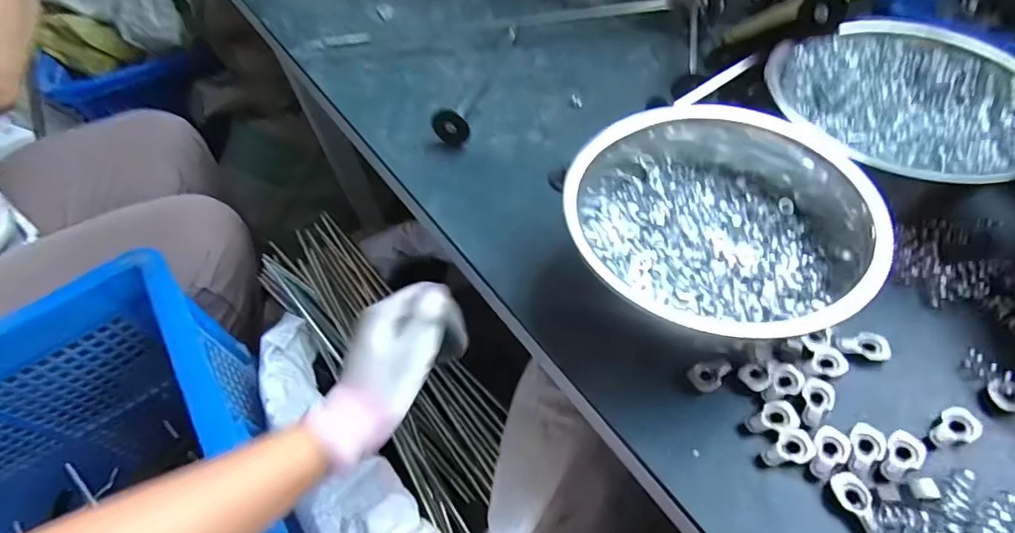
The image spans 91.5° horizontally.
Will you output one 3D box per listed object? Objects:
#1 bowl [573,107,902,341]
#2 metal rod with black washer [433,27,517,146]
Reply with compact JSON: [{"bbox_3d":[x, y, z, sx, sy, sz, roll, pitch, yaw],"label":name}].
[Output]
[{"bbox_3d":[0.139,-0.042,0.341,0.184,0.074,0.209,17,58,16],"label":"bowl"},{"bbox_3d":[-0.027,-0.194,0.495,0.030,0.030,0.188,11,56,11],"label":"metal rod with black washer"}]

